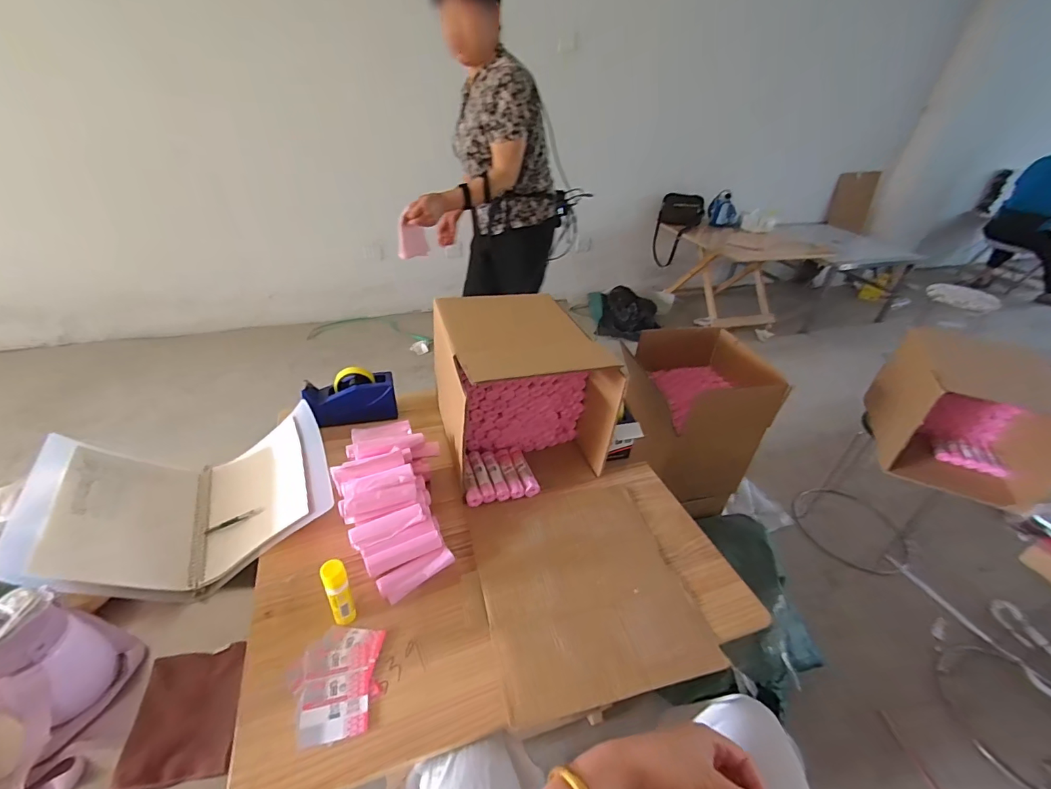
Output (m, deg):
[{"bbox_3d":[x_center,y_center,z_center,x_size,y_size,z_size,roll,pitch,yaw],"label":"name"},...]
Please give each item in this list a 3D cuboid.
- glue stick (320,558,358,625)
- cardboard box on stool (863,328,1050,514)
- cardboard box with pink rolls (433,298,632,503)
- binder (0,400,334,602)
[{"bbox_3d":[-0.267,0.289,0.640,0.031,0.118,0.035,-17,40,-28],"label":"glue stick"},{"bbox_3d":[1.116,0.042,1.122,0.316,0.296,0.352,20,37,22],"label":"cardboard box on stool"},{"bbox_3d":[-0.018,-0.003,0.953,0.311,0.275,0.334,-9,37,-19],"label":"cardboard box with pink rolls"},{"bbox_3d":[-0.585,0.181,0.807,0.415,0.161,0.307,-15,39,-26],"label":"binder"}]

